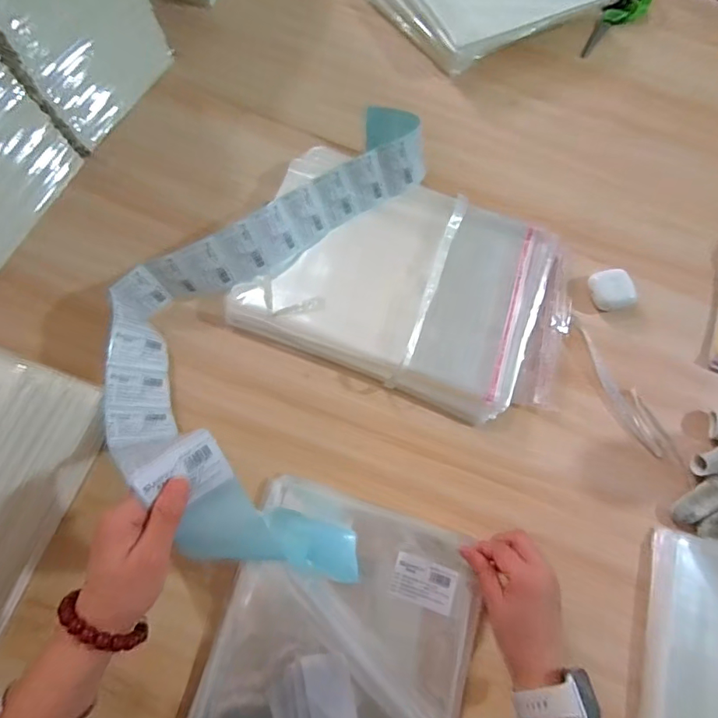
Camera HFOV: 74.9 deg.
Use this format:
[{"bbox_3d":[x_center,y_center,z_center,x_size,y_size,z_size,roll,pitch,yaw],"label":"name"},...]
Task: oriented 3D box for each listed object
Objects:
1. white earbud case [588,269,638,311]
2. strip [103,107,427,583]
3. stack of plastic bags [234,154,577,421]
[{"bbox_3d":[0.302,-0.084,0.559,0.043,0.020,0.049,-17,72,-7],"label":"white earbud case"},{"bbox_3d":[-0.101,-0.076,0.466,0.279,0.159,0.508,10,71,2],"label":"strip"},{"bbox_3d":[0.061,-0.088,0.545,0.366,0.037,0.246,21,72,6],"label":"stack of plastic bags"}]

